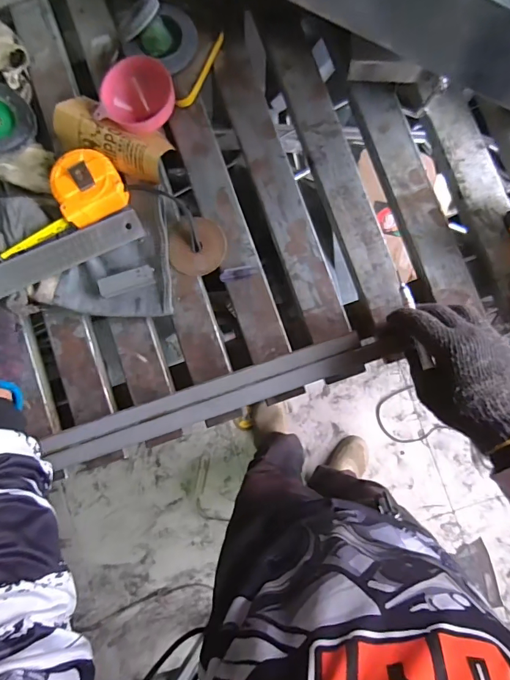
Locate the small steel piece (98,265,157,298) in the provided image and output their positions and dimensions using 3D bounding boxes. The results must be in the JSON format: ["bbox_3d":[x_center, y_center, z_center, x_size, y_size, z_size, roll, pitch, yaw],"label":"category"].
[{"bbox_3d":[-0.154,-0.070,0.480,0.064,0.018,0.022,-18,85,2],"label":"small steel piece"}]

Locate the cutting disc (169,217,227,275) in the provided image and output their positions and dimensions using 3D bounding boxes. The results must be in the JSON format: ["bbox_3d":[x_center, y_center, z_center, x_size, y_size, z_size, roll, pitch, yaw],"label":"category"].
[{"bbox_3d":[-0.071,-0.116,0.493,0.069,0.009,0.069,0,88,2],"label":"cutting disc"}]

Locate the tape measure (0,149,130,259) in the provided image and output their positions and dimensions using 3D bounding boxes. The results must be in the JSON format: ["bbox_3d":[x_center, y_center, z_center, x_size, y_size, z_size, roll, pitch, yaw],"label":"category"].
[{"bbox_3d":[-0.234,-0.168,0.481,0.152,0.034,0.079,-27,84,1],"label":"tape measure"}]

